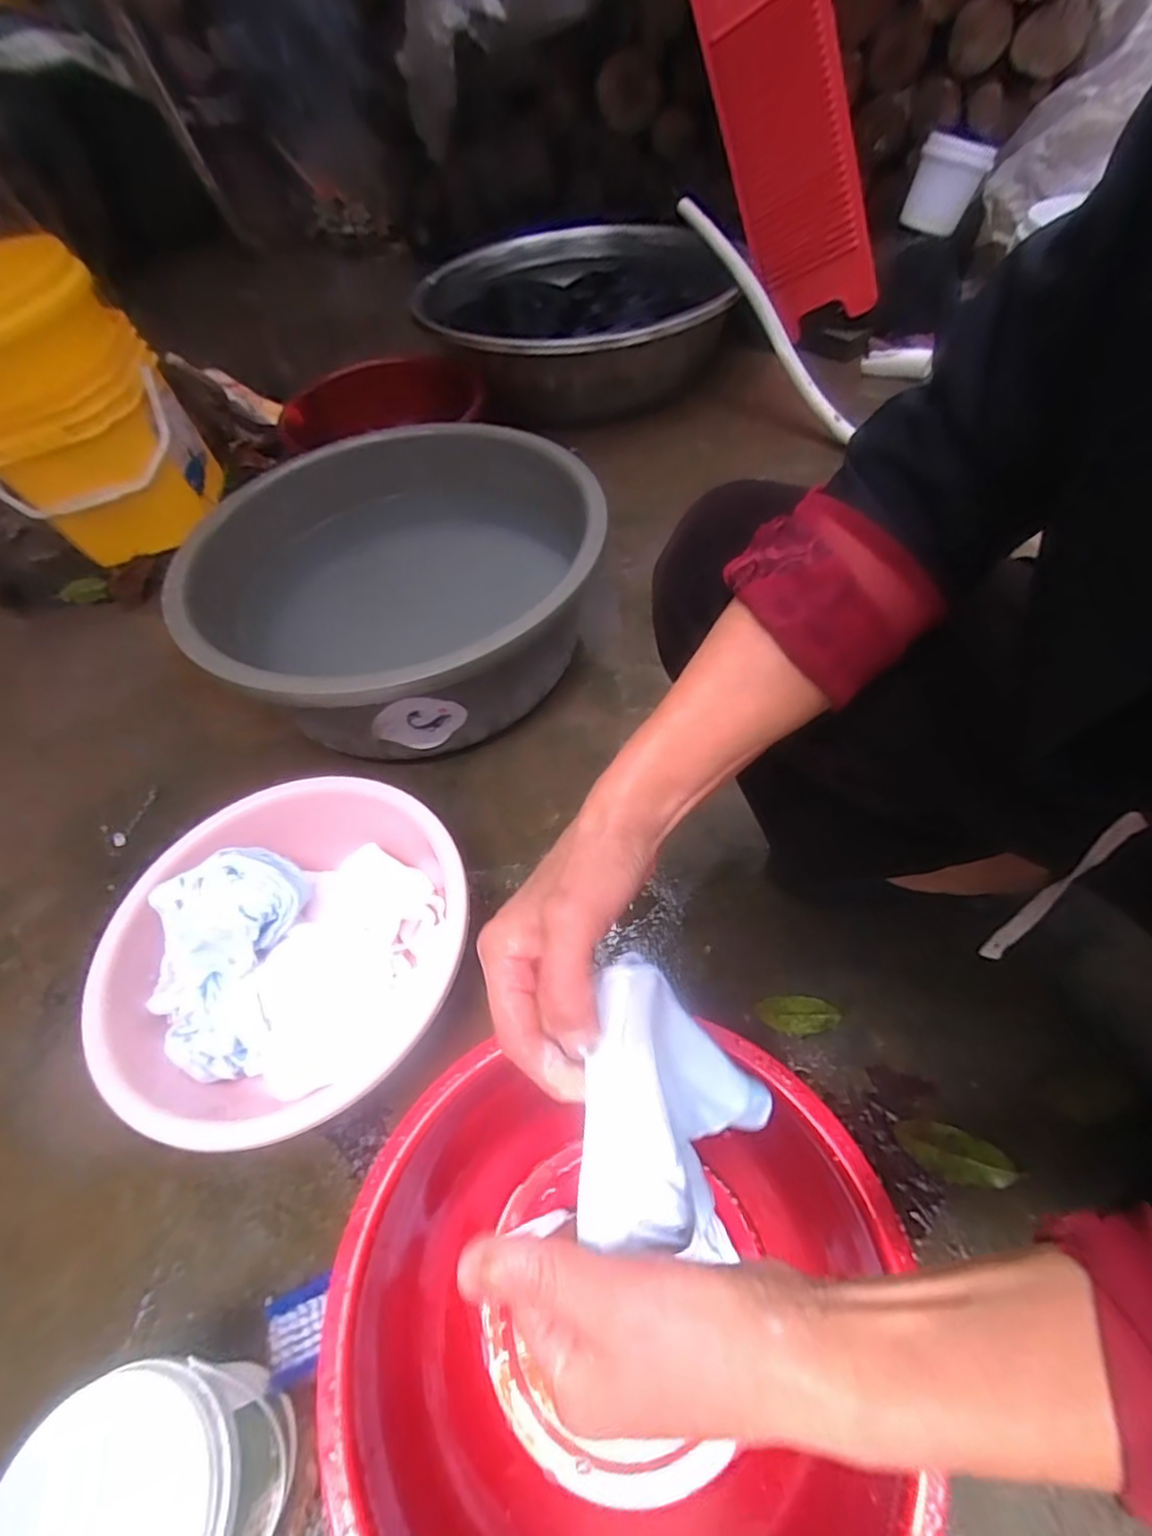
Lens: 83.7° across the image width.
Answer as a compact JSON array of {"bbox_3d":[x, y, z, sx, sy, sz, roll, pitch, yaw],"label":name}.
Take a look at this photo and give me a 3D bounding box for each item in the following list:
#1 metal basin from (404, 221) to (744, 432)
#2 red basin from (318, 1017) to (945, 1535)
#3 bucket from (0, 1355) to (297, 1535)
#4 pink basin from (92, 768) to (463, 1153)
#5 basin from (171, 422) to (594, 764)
[{"bbox_3d":[-0.007,-0.874,1.280,0.578,0.180,0.513,-11,54,-1],"label":"metal basin"},{"bbox_3d":[0.025,0.363,0.416,0.342,0.107,0.322,-3,53,4],"label":"red basin"},{"bbox_3d":[-0.248,0.440,0.391,0.121,0.143,0.122,-3,53,4],"label":"bucket"},{"bbox_3d":[-0.255,0.160,0.588,0.301,0.138,0.320,-3,53,4],"label":"pink basin"},{"bbox_3d":[-0.222,-0.220,0.821,0.495,0.198,0.489,-3,53,4],"label":"basin"}]

